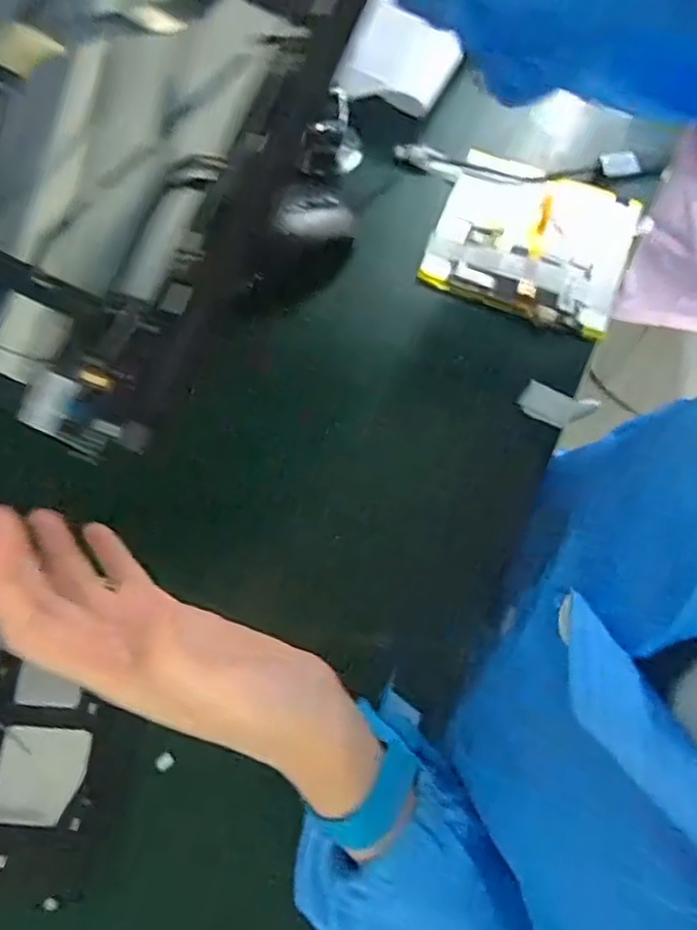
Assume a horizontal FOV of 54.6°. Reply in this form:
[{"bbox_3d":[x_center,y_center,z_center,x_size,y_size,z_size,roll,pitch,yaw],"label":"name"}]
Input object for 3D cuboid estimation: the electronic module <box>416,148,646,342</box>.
[{"bbox_3d":[0.130,-0.159,0.476,0.130,0.007,0.124,21,70,6],"label":"electronic module"}]

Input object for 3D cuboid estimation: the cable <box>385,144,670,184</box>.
[{"bbox_3d":[0.134,-0.221,0.495,0.196,0.010,0.028,2,69,-2],"label":"cable"}]

